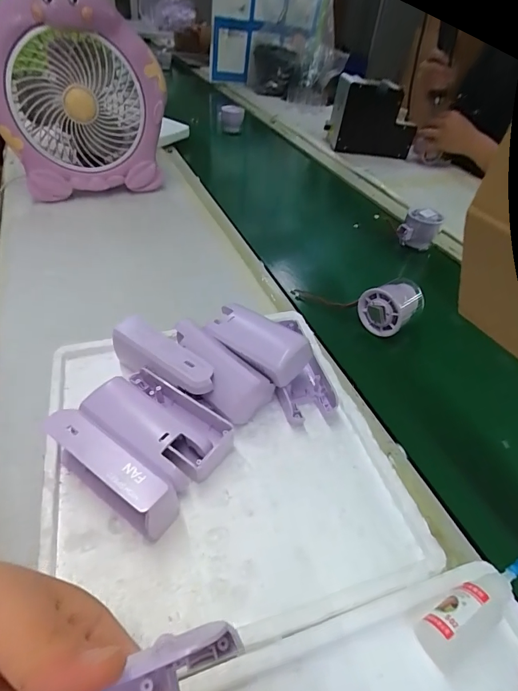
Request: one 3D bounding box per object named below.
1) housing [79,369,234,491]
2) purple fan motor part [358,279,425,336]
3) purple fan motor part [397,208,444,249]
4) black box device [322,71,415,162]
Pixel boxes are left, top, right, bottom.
[{"bbox_3d":[-0.080,0.065,0.311,0.113,0.034,0.061,27,47,24],"label":"housing"},{"bbox_3d":[0.166,-0.049,0.474,0.075,0.047,0.053,-24,48,-27],"label":"purple fan motor part"},{"bbox_3d":[0.256,-0.186,0.625,0.059,0.053,0.047,21,46,14],"label":"purple fan motor part"},{"bbox_3d":[0.273,-0.542,0.936,0.186,0.151,0.104,3,44,-4],"label":"black box device"}]

